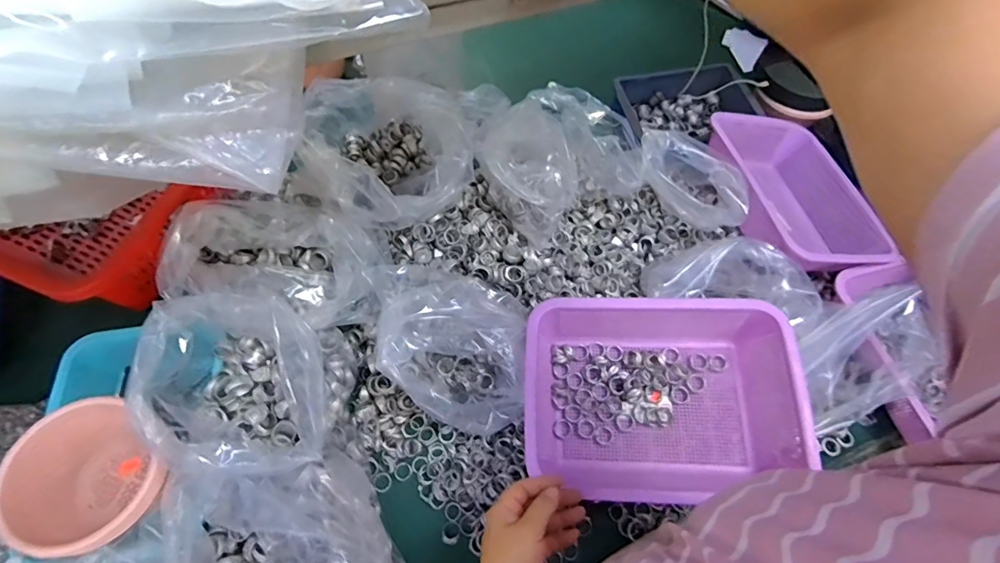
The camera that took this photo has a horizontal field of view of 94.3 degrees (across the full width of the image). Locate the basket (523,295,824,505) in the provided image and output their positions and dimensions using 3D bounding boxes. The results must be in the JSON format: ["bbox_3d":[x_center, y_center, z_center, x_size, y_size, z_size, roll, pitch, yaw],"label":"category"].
[{"bbox_3d":[0.180,0.133,0.545,0.295,0.116,0.209,2,63,-3],"label":"basket"}]

